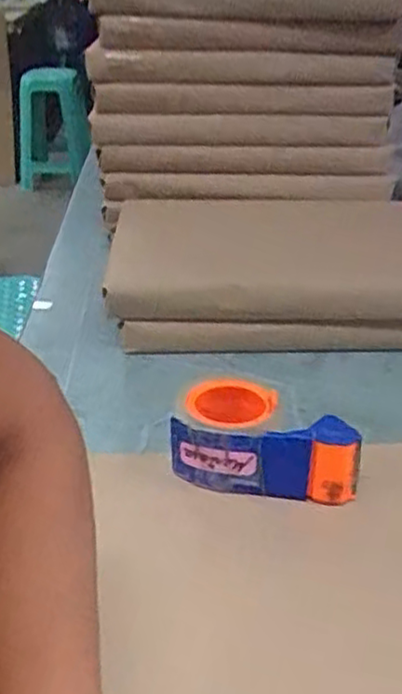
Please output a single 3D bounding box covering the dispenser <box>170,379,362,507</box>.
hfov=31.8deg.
[{"bbox_3d":[0.054,0.072,0.589,0.149,0.063,0.091,7,30,8],"label":"dispenser"}]

